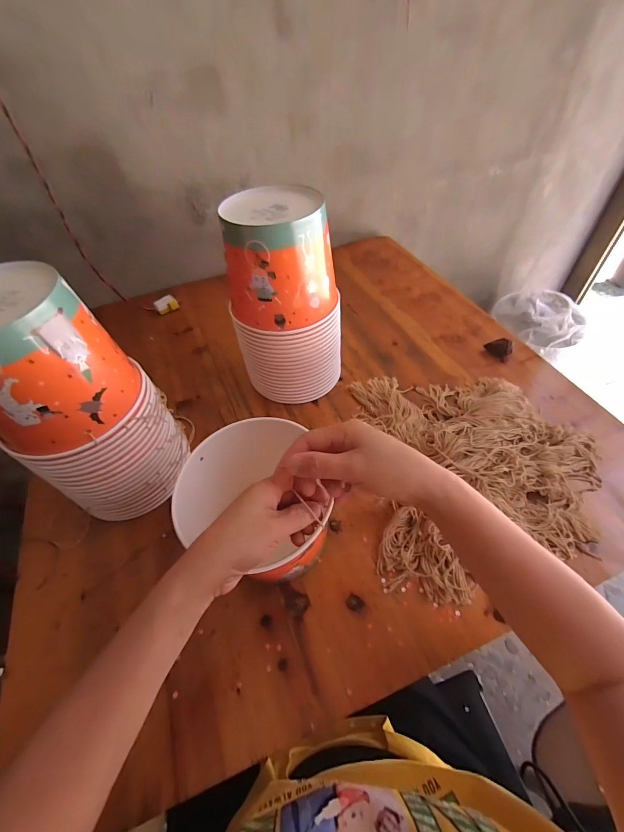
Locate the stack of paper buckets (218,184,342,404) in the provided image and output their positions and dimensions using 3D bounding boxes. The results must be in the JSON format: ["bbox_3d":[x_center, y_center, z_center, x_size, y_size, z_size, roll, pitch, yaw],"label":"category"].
[{"bbox_3d":[-0.036,-0.156,0.513,0.150,0.268,0.126,2,52,5],"label":"stack of paper buckets"}]

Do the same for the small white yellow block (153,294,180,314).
[{"bbox_3d":[-0.323,-0.247,0.775,0.046,0.021,0.032,-35,58,-22],"label":"small white yellow block"}]

